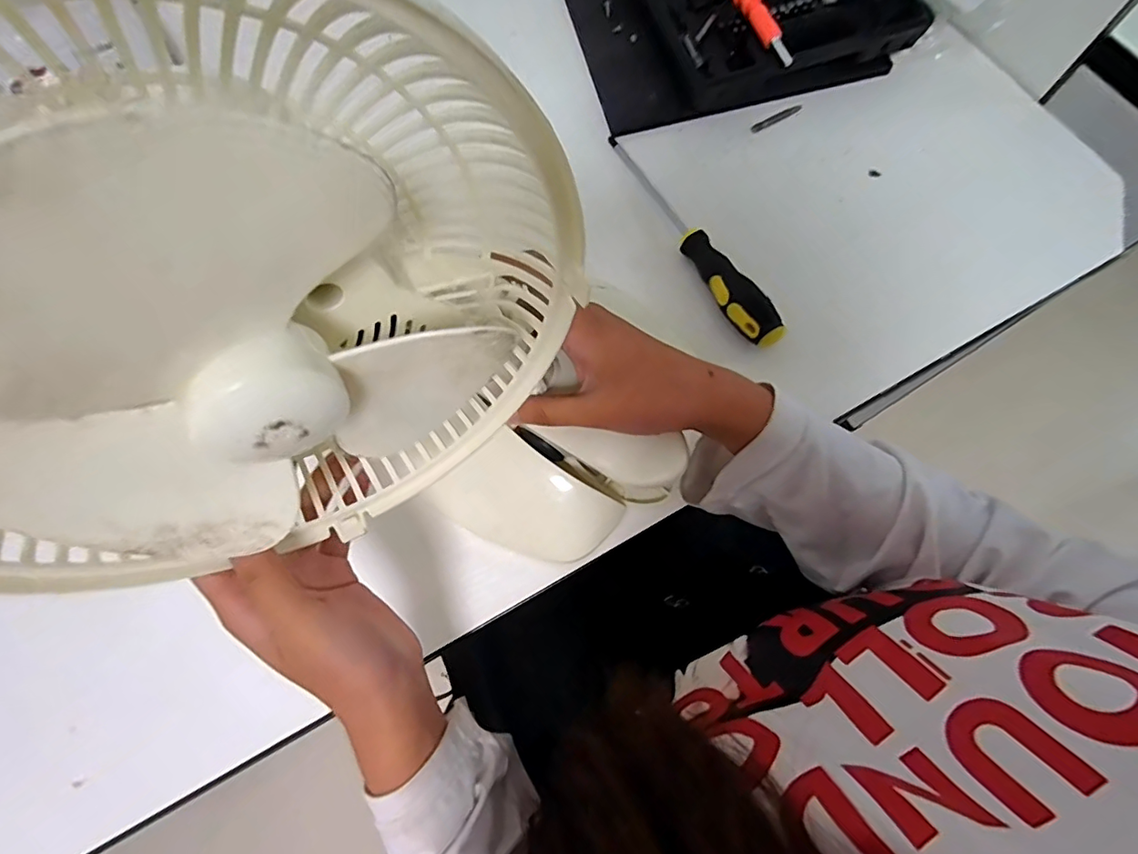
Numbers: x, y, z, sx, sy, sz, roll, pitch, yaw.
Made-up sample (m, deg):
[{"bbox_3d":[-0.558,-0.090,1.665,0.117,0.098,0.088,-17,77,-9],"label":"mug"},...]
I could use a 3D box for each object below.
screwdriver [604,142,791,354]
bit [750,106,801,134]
[{"bbox_3d":[0.089,-0.150,0.412,0.026,0.027,0.219,-30,74,-7],"label":"screwdriver"},{"bbox_3d":[0.176,-0.260,0.452,0.050,0.006,0.007,-27,74,-6],"label":"bit"}]

